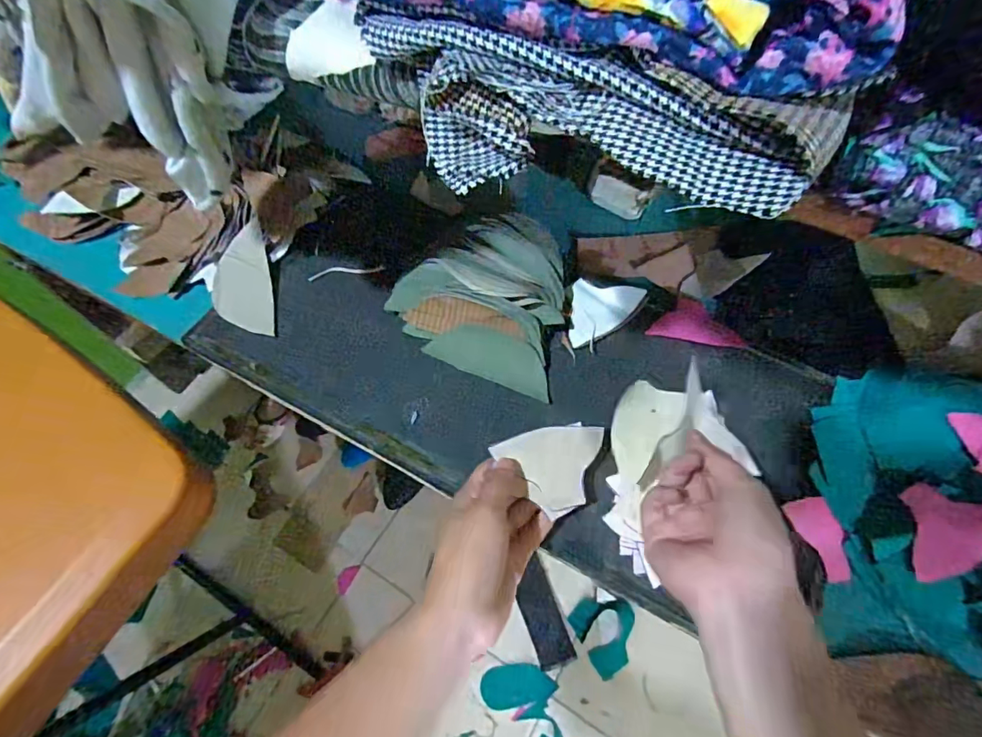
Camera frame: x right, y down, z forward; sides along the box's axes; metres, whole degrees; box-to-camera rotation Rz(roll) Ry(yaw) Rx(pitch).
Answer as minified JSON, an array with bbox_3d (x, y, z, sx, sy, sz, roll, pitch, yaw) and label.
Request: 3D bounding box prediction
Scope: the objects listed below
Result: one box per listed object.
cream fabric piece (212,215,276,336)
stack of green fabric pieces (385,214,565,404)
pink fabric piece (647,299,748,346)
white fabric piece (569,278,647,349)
[{"bbox_3d":[-0.223,-0.077,0.426,0.049,0.026,0.109,-12,62,-9],"label":"cream fabric piece"},{"bbox_3d":[-0.006,-0.065,0.408,0.145,0.067,0.125,18,62,8],"label":"stack of green fabric pieces"},{"bbox_3d":[0.186,-0.045,0.441,0.083,0.011,0.055,7,61,2],"label":"pink fabric piece"},{"bbox_3d":[0.104,-0.049,0.431,0.062,0.008,0.070,9,61,3],"label":"white fabric piece"}]

